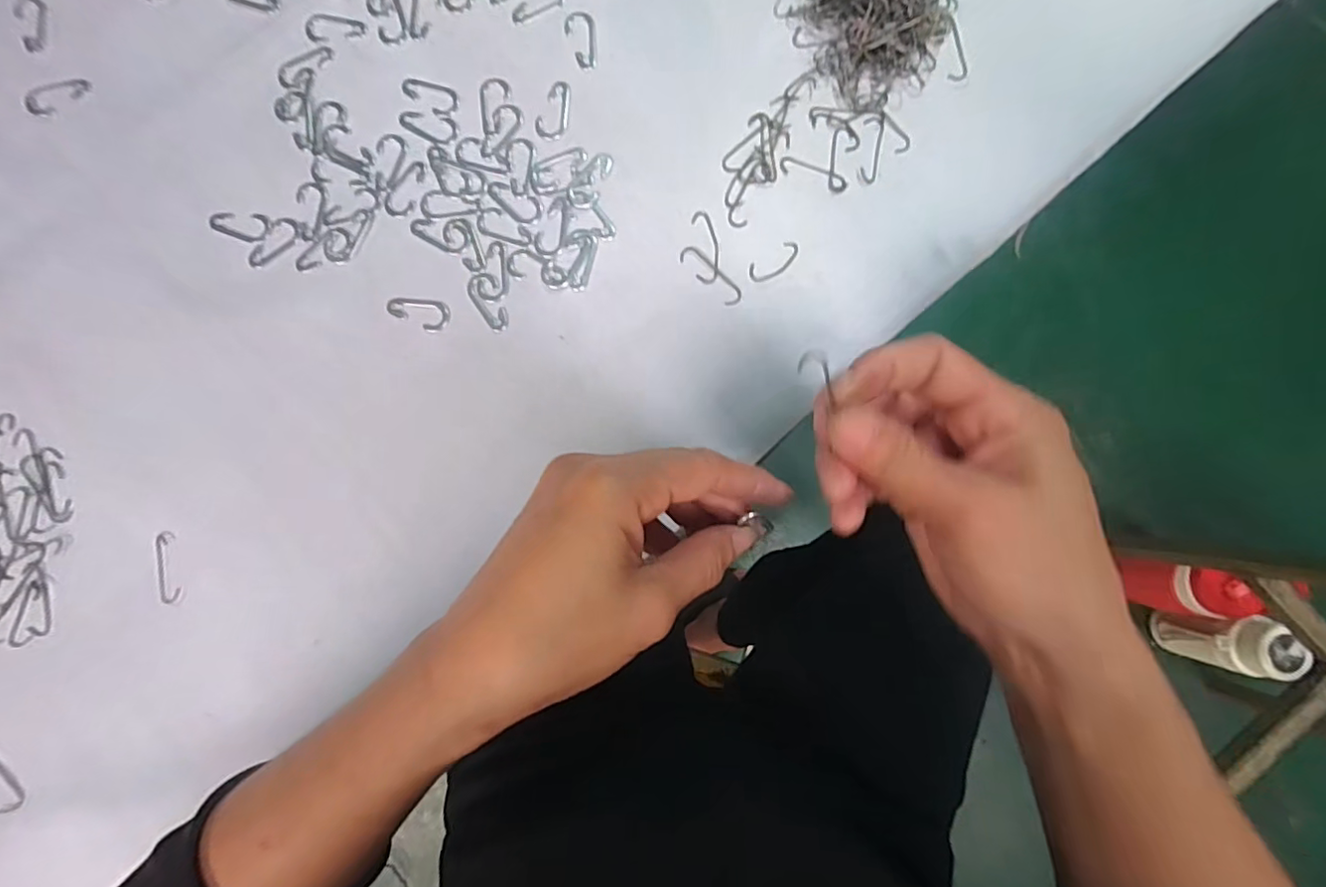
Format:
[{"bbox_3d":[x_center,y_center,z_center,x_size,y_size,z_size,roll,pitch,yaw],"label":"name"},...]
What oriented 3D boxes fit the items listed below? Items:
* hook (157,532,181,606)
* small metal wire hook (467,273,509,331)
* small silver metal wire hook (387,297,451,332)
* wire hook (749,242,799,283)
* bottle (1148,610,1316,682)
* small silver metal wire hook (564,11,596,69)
[{"bbox_3d":[-0.285,0.071,0.332,0.009,0.004,0.041,-8,87,-1],"label":"hook"},{"bbox_3d":[-0.104,-0.084,0.342,0.019,0.004,0.035,-14,87,-1],"label":"small metal wire hook"},{"bbox_3d":[-0.145,-0.077,0.341,0.036,0.004,0.019,9,87,0],"label":"small silver metal wire hook"},{"bbox_3d":[0.067,-0.108,0.343,0.034,0.004,0.015,-32,87,-2],"label":"wire hook"},{"bbox_3d":[0.922,0.322,0.948,0.084,0.210,0.089,0,87,0],"label":"bottle"},{"bbox_3d":[-0.051,-0.249,0.353,0.019,0.004,0.037,-4,87,-1],"label":"small silver metal wire hook"}]

